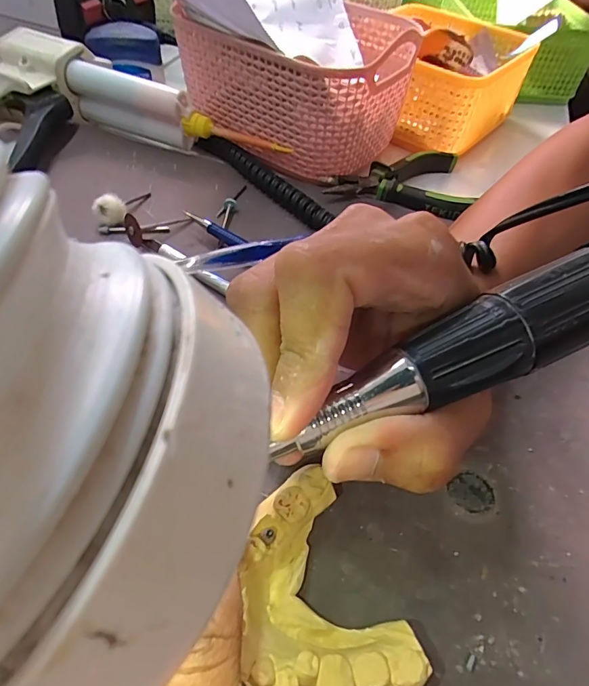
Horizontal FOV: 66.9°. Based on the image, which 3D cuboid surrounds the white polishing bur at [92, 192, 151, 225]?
[{"bbox_3d":[-0.109,-0.092,0.290,0.017,0.016,0.042,19,36,11],"label":"white polishing bur"}]

